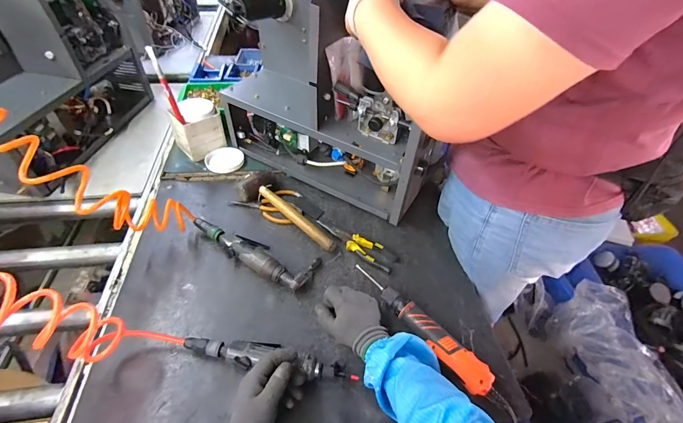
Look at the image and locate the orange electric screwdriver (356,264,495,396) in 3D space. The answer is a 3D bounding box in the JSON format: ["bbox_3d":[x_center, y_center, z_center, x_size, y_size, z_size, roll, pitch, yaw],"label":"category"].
[{"bbox_3d":[0.137,0.201,0.603,0.050,0.040,0.301,-30,56,-28],"label":"orange electric screwdriver"}]

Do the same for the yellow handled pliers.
[{"bbox_3d":[0.028,0.073,0.733,0.198,0.014,0.052,25,50,18],"label":"yellow handled pliers"}]

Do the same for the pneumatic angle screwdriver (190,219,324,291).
[{"bbox_3d":[-0.196,0.080,0.707,0.295,0.038,0.091,21,49,15],"label":"pneumatic angle screwdriver"}]

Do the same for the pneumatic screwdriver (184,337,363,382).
[{"bbox_3d":[-0.119,0.242,0.544,0.285,0.039,0.047,9,47,4],"label":"pneumatic screwdriver"}]

